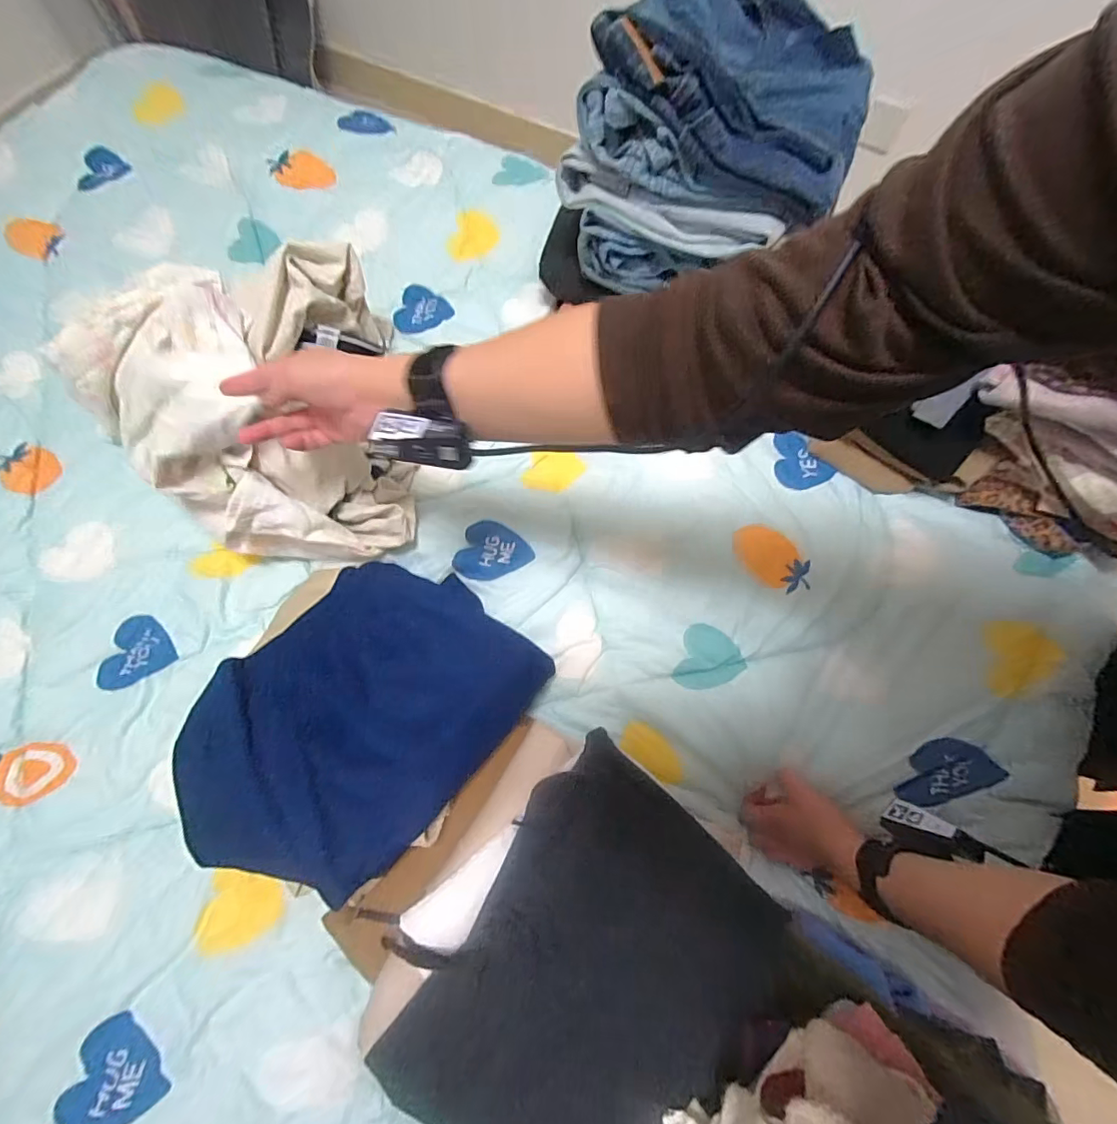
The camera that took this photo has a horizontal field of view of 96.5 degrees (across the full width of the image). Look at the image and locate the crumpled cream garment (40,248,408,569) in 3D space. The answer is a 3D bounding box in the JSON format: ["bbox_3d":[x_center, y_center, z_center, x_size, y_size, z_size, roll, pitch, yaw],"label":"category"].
[{"bbox_3d":[-0.344,-0.176,0.548,0.306,0.178,0.335,-11,70,-4],"label":"crumpled cream garment"}]

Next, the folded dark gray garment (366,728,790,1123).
[{"bbox_3d":[0.015,0.330,0.383,0.292,0.041,0.202,-42,76,-14],"label":"folded dark gray garment"}]

